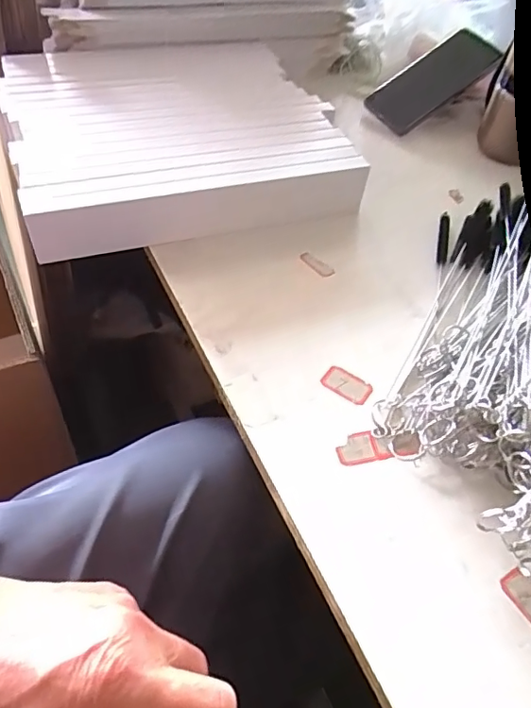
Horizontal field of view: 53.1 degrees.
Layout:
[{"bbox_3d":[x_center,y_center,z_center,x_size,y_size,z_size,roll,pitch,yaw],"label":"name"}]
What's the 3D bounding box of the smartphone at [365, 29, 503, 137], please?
[{"bbox_3d":[0.201,-0.334,0.646,0.147,0.009,0.070,-38,76,8],"label":"smartphone"}]

